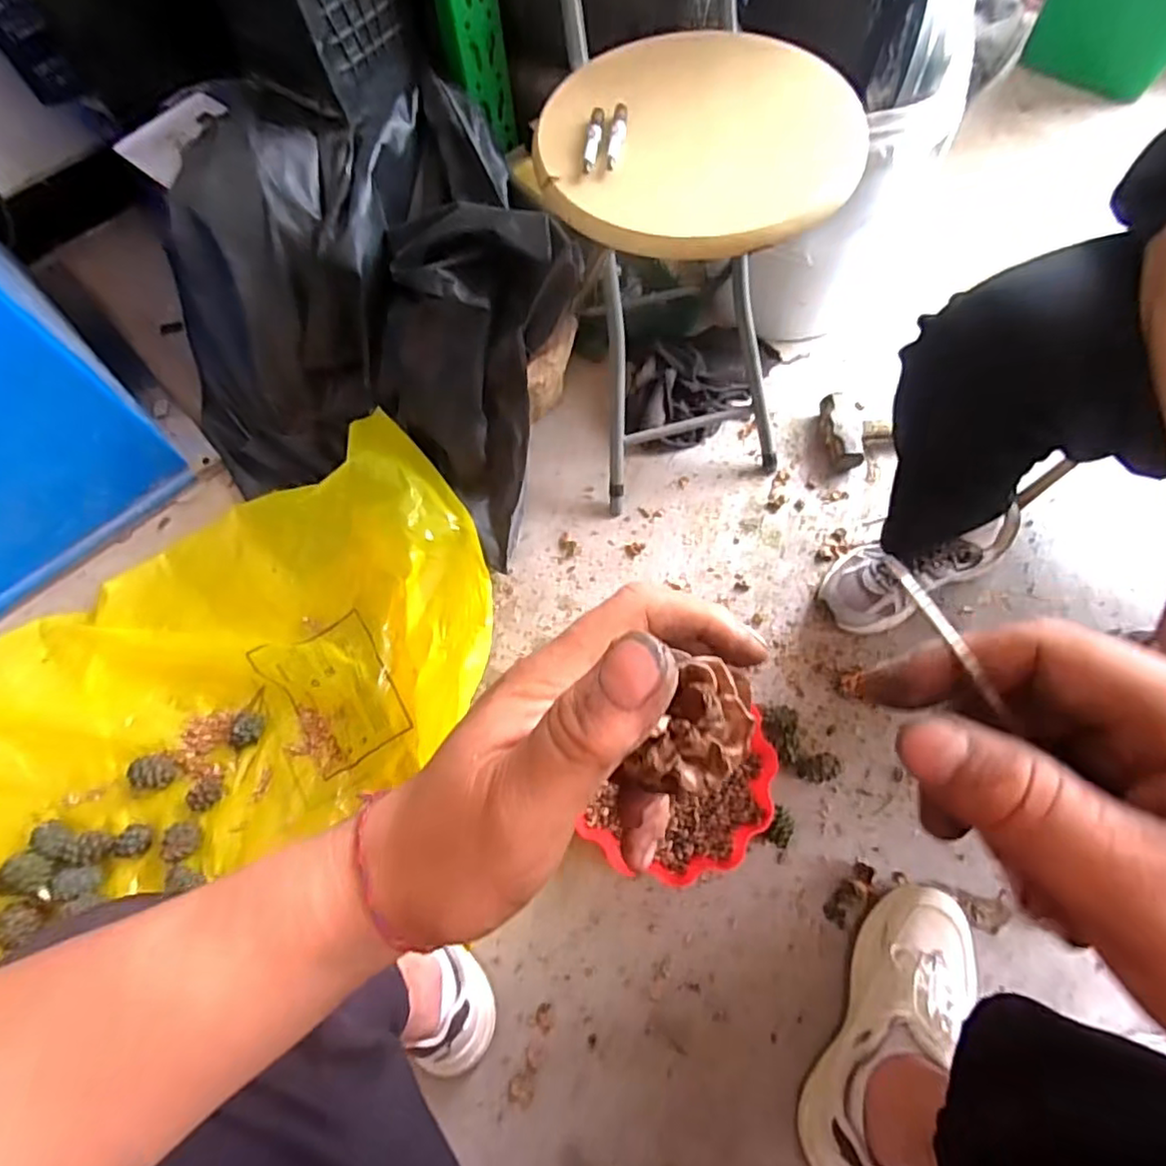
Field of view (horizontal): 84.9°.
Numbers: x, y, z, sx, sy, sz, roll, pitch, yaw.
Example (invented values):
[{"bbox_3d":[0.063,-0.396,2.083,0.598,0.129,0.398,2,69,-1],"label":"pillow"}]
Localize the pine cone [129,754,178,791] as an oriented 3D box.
[{"bbox_3d":[-0.517,0.229,0.769,0.041,0.030,0.043,-1,67,3],"label":"pine cone"}]

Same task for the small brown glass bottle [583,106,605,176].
[{"bbox_3d":[0.010,-0.386,0.557,0.013,0.010,0.079,6,68,6],"label":"small brown glass bottle"}]

